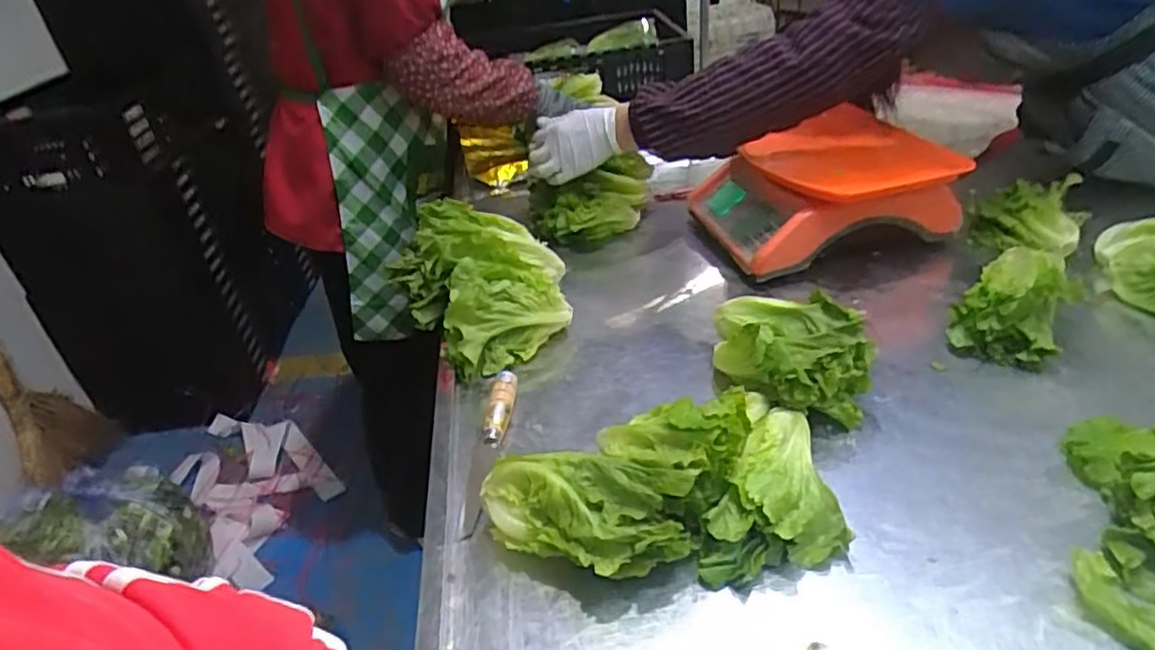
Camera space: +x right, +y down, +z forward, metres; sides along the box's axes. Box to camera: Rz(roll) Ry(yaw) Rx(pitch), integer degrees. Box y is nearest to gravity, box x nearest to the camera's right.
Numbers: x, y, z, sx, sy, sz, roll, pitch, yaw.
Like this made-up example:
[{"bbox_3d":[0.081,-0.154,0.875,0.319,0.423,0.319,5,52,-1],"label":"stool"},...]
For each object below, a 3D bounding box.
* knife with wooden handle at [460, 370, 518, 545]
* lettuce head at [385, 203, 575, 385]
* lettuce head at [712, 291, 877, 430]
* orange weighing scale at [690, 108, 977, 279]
[{"bbox_3d":[-0.082,0.117,0.669,0.026,0.033,0.197,-2,33,7],"label":"knife with wooden handle"},{"bbox_3d":[-0.121,-0.058,0.871,0.183,0.113,0.236,-23,36,-25],"label":"lettuce head"},{"bbox_3d":[0.212,0.035,0.705,0.154,0.081,0.163,5,34,18],"label":"lettuce head"},{"bbox_3d":[0.331,-0.188,0.969,0.298,0.127,0.257,-9,33,-4],"label":"orange weighing scale"}]

